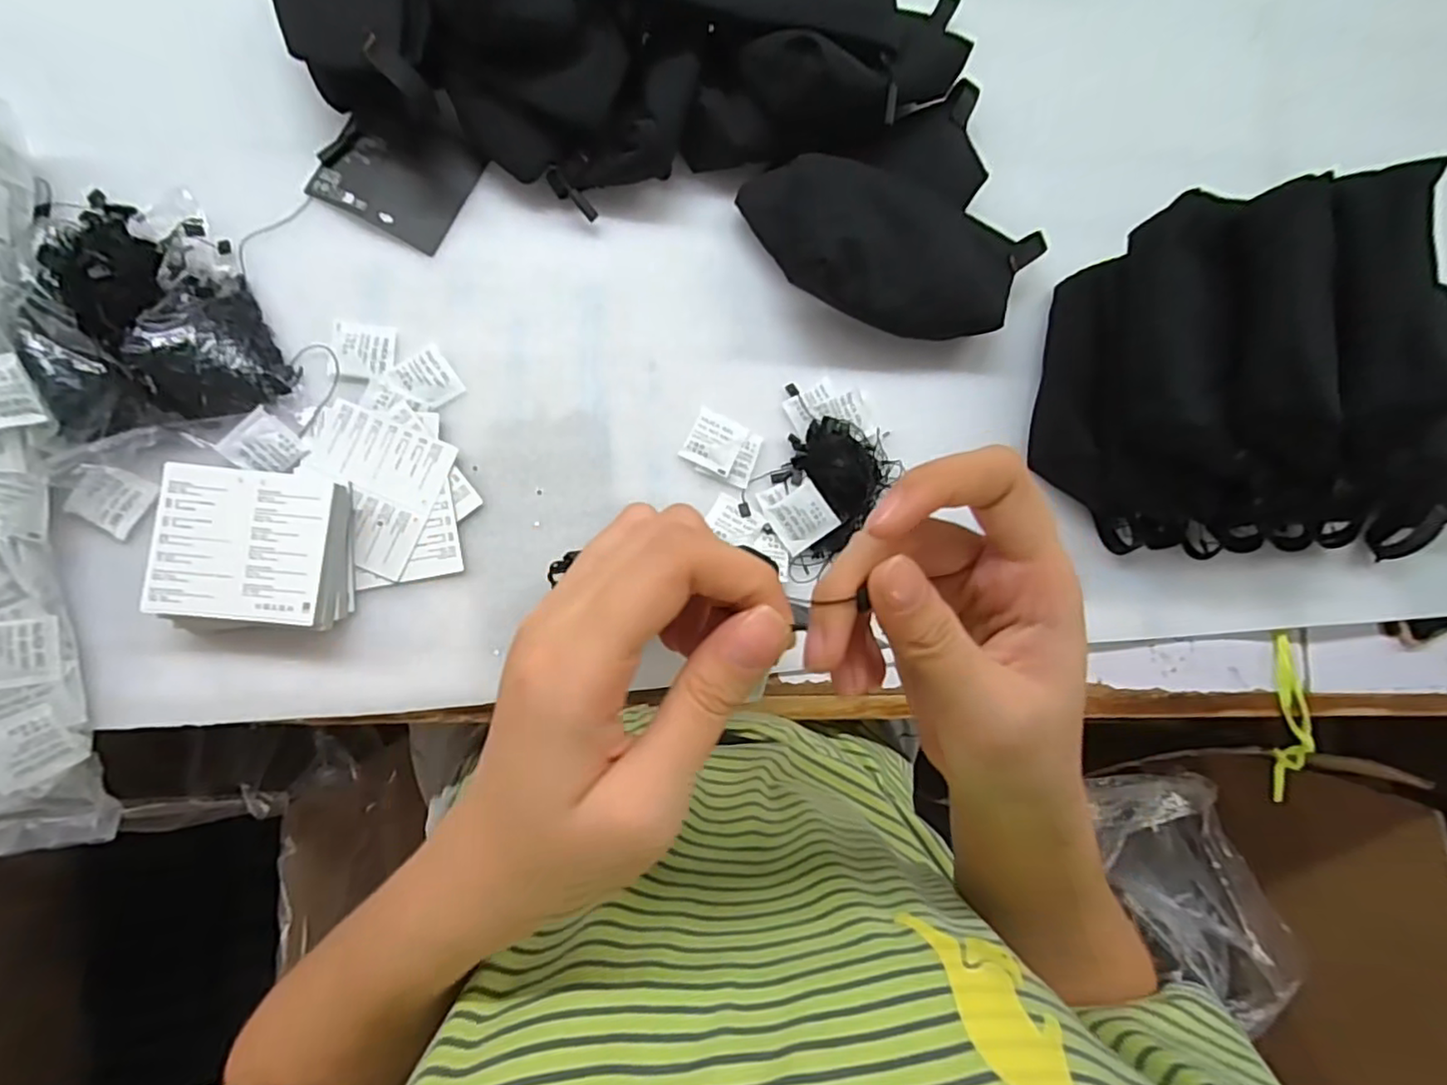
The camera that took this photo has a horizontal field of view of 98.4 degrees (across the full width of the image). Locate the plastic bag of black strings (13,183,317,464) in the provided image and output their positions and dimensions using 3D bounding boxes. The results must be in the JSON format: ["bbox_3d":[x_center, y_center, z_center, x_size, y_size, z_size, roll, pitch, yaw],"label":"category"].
[{"bbox_3d":[-0.354,-0.153,0.396,0.143,0.050,0.162,-12,87,-8],"label":"plastic bag of black strings"}]

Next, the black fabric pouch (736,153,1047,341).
[{"bbox_3d":[0.128,-0.204,0.458,0.233,0.074,0.105,7,84,-7],"label":"black fabric pouch"}]

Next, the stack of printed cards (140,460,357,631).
[{"bbox_3d":[-0.296,0.005,0.396,0.103,0.032,0.099,1,85,-7],"label":"stack of printed cards"}]

